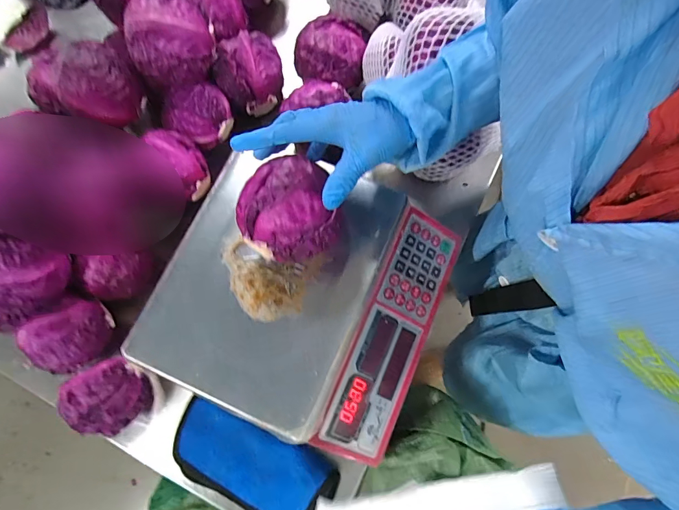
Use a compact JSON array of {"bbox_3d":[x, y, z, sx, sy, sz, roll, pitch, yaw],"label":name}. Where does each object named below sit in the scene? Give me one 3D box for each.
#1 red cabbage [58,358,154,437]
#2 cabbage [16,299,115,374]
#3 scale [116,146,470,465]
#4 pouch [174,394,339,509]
[{"bbox_3d":[-0.276,0.166,0.469,0.076,0.067,0.078,-1,73,2],"label":"red cabbage"},{"bbox_3d":[-0.331,0.100,0.475,0.087,0.062,0.075,-35,75,-8],"label":"cabbage"},{"bbox_3d":[-0.038,0.043,0.472,0.318,0.086,0.307,22,75,8],"label":"scale"},{"bbox_3d":[-0.107,0.254,0.471,0.202,0.024,0.106,30,77,10],"label":"pouch"}]

